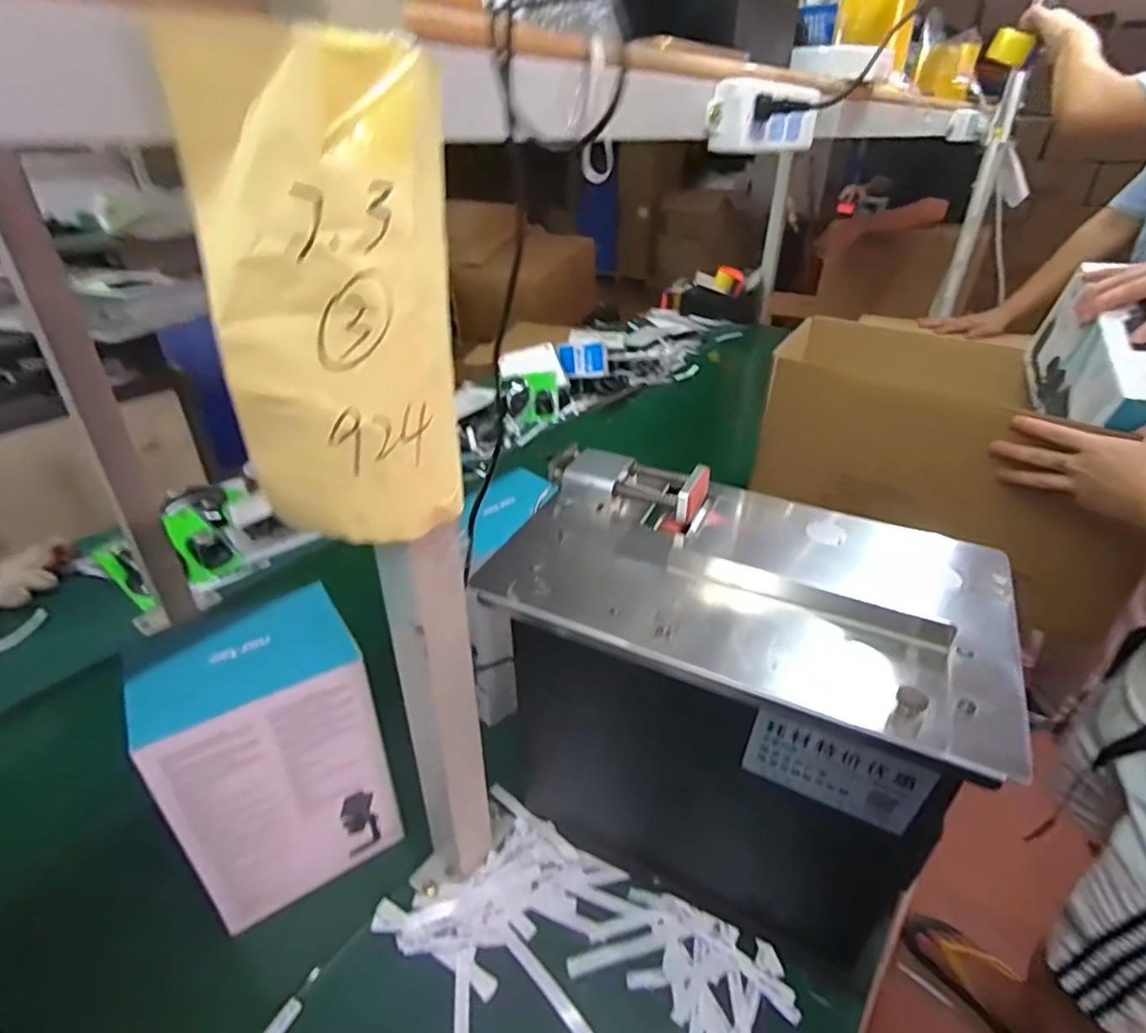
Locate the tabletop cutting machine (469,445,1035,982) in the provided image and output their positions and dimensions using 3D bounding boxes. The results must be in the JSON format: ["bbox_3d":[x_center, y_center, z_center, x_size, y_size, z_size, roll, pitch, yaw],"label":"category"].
[{"bbox_3d":[0.113,0.154,0.517,0.350,0.308,0.196,16,35,21],"label":"tabletop cutting machine"}]

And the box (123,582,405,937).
[{"bbox_3d":[-0.241,0.194,0.506,0.145,0.235,0.092,-20,39,-30],"label":"box"}]

